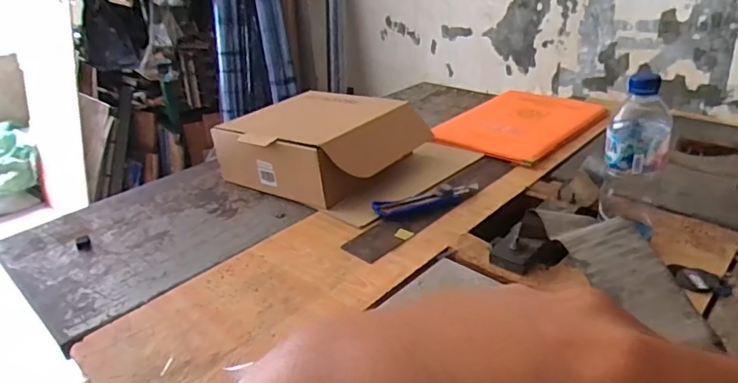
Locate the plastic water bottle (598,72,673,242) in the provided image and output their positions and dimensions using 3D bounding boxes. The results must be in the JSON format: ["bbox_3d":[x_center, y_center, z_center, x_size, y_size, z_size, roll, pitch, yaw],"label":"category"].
[{"bbox_3d":[0.315,-0.034,0.607,0.068,0.199,0.059,11,30,26],"label":"plastic water bottle"}]

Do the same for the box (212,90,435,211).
[{"bbox_3d":[-0.077,-0.097,0.923,0.293,0.112,0.290,17,33,35],"label":"box"}]

